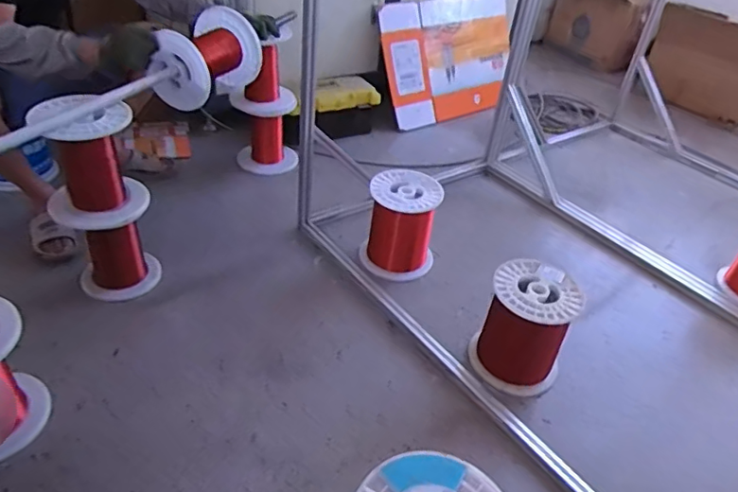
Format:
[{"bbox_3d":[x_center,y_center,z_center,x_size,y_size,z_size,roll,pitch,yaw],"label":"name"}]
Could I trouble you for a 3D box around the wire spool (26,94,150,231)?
[{"bbox_3d":[-0.647,-0.186,1.278,0.222,0.262,0.209,-12,41,-24],"label":"wire spool"}]

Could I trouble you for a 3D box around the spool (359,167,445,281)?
[{"bbox_3d":[0.093,-0.066,1.564,0.178,0.239,0.186,5,37,-4],"label":"spool"}]

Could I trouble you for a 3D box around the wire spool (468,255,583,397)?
[{"bbox_3d":[0.361,0.187,1.279,0.197,0.236,0.198,5,37,-4],"label":"wire spool"}]

